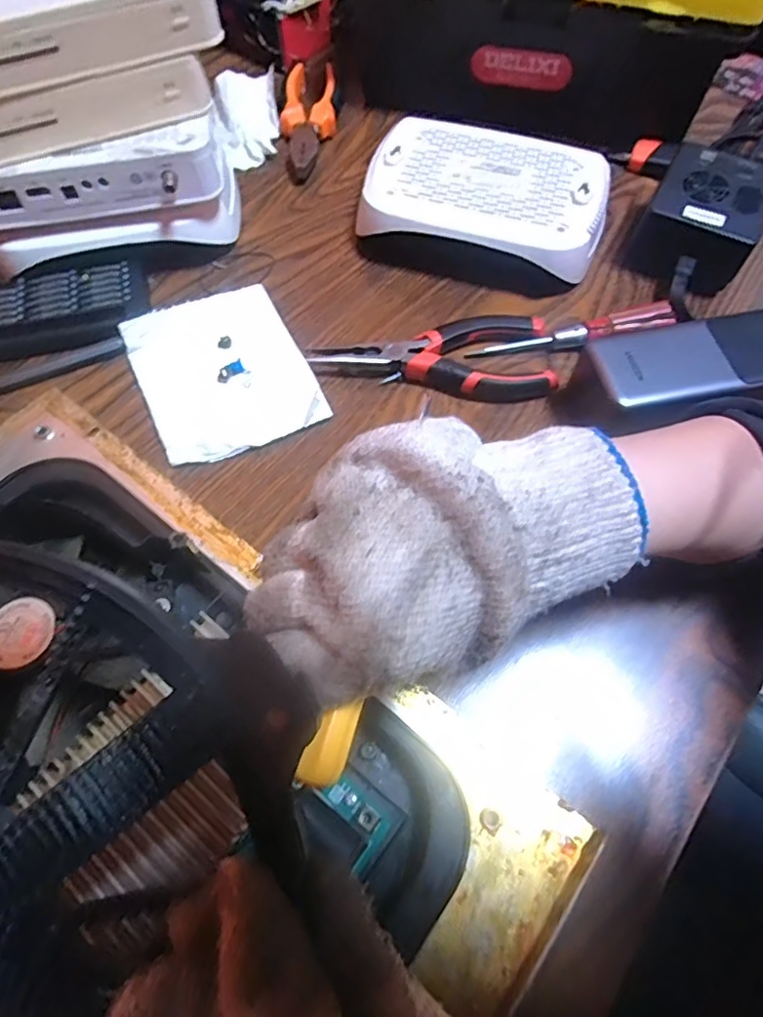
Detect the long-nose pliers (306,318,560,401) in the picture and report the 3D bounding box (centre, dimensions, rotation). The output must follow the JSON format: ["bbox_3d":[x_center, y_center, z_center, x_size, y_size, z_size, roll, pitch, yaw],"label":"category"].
[{"bbox_3d":[0.032,-0.094,0.374,0.151,0.015,0.056,-5,64,-3],"label":"long-nose pliers"}]

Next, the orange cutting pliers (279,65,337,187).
[{"bbox_3d":[-0.061,-0.325,0.484,0.044,0.025,0.134,-1,64,-1],"label":"orange cutting pliers"}]

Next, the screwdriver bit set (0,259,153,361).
[{"bbox_3d":[-0.239,-0.131,0.389,0.155,0.018,0.061,-15,65,-7],"label":"screwdriver bit set"}]

